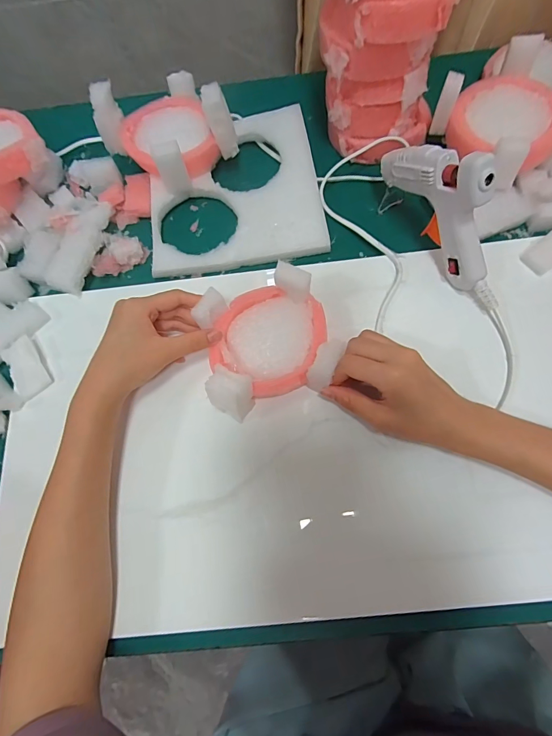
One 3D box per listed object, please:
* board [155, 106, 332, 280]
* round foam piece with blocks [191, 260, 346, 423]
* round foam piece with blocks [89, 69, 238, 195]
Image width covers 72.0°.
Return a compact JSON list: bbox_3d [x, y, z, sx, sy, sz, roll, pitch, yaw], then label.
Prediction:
[{"bbox_3d":[-0.044,-0.190,0.403,0.174,0.017,0.182,-9,70,1],"label":"board"},{"bbox_3d":[-0.007,-0.024,0.312,0.104,0.041,0.101,-18,73,-3],"label":"round foam piece with blocks"},{"bbox_3d":[-0.113,-0.245,0.398,0.111,0.079,0.107,-1,70,4],"label":"round foam piece with blocks"}]

